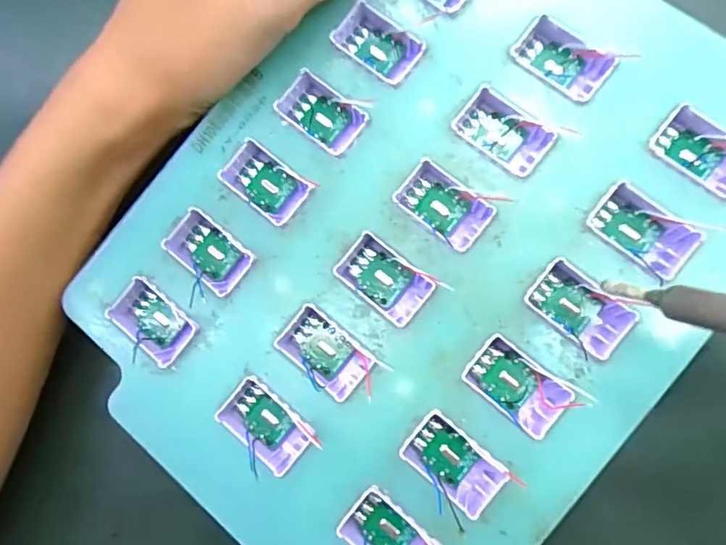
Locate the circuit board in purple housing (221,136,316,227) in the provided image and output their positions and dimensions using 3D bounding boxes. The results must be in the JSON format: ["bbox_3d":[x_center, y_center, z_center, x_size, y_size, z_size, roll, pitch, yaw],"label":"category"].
[{"bbox_3d":[-0.035,-0.032,0.184,0.032,0.010,0.018,38,90,10],"label":"circuit board in purple housing"}]

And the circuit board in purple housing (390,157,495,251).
[{"bbox_3d":[0.028,-0.023,0.175,0.033,0.010,0.019,41,91,10],"label":"circuit board in purple housing"}]

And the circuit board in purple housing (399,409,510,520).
[{"bbox_3d":[0.029,0.063,0.166,0.031,0.011,0.019,40,91,10],"label":"circuit board in purple housing"}]

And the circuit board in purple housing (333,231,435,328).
[{"bbox_3d":[0.008,0.002,0.175,0.031,0.011,0.019,40,91,10],"label":"circuit board in purple housing"}]

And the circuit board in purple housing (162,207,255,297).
[{"bbox_3d":[-0.055,-0.007,0.184,0.031,0.012,0.019,39,90,10],"label":"circuit board in purple housing"}]

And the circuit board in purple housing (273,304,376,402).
[{"bbox_3d":[-0.013,0.028,0.175,0.031,0.011,0.020,40,91,10],"label":"circuit board in purple housing"}]

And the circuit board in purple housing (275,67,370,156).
[{"bbox_3d":[-0.014,-0.058,0.184,0.032,0.011,0.020,39,91,10],"label":"circuit board in purple housing"}]

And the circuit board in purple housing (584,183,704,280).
[{"bbox_3d":[0.092,-0.014,0.165,0.032,0.010,0.018,38,90,10],"label":"circuit board in purple housing"}]

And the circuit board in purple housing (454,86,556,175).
[{"bbox_3d":[0.049,-0.049,0.175,0.033,0.010,0.020,40,91,10],"label":"circuit board in purple housing"}]

